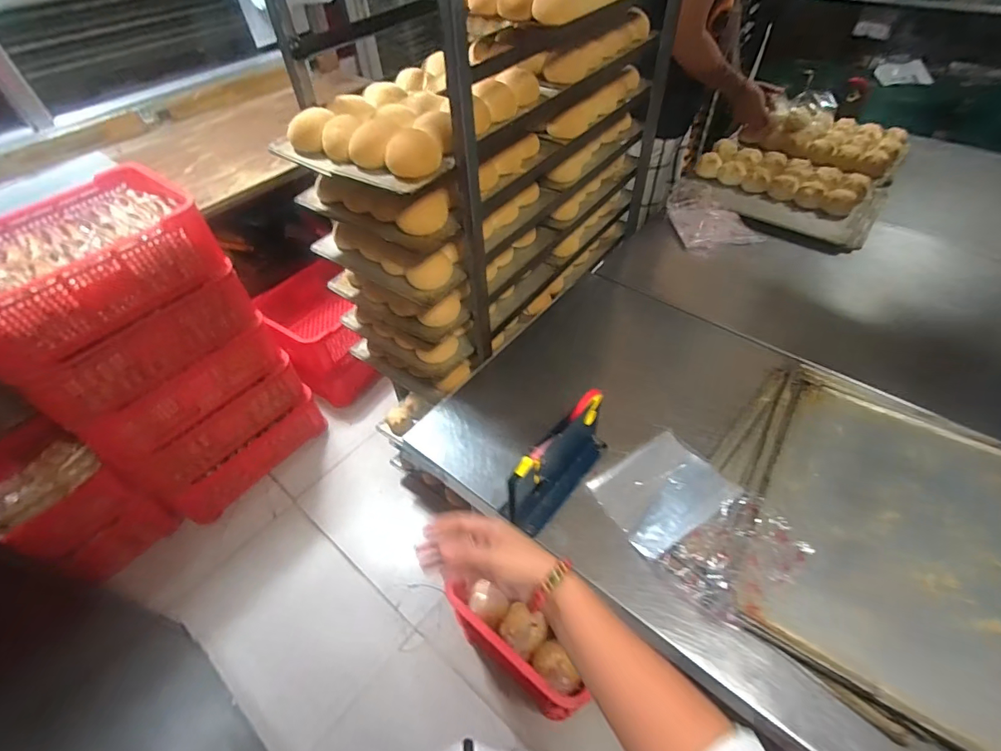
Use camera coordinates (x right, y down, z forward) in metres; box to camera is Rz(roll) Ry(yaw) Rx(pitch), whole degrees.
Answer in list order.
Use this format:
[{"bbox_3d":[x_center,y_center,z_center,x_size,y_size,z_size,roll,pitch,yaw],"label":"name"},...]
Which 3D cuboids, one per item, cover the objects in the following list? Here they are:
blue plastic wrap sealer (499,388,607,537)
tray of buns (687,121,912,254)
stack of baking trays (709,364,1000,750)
[{"bbox_3d":[0.088,0.128,0.700,0.064,0.151,0.216,31,58,26],"label":"blue plastic wrap sealer"},{"bbox_3d":[0.844,-0.588,1.310,0.454,0.078,0.650,31,58,26],"label":"tray of buns"},{"bbox_3d":[0.535,0.189,0.671,0.387,0.056,0.511,27,56,23],"label":"stack of baking trays"}]

